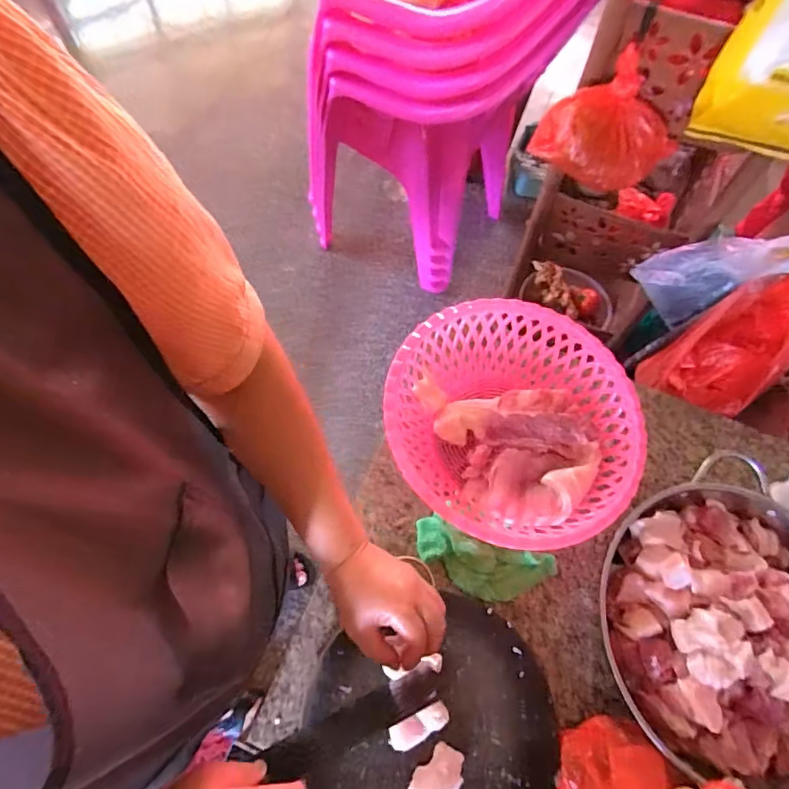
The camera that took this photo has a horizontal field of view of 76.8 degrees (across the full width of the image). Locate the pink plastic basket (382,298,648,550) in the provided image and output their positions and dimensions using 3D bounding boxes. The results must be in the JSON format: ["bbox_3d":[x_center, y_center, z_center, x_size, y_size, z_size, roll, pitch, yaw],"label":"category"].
[{"bbox_3d":[0.142,0.038,0.623,0.299,0.106,0.292,1,66,-3],"label":"pink plastic basket"}]

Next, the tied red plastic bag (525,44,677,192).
[{"bbox_3d":[0.301,-0.373,0.698,0.163,0.124,0.132,-32,72,-16],"label":"tied red plastic bag"}]

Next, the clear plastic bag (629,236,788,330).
[{"bbox_3d":[0.519,-0.184,0.744,0.116,0.275,0.074,41,65,-26],"label":"clear plastic bag"}]

